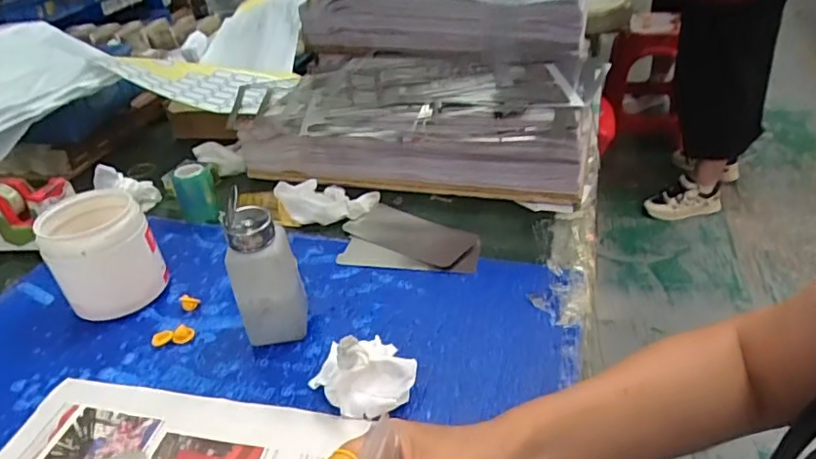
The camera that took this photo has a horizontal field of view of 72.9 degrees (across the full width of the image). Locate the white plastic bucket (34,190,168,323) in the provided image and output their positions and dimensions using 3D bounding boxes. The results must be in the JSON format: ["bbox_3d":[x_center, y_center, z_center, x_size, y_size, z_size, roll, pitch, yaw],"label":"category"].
[{"bbox_3d":[-0.313,0.027,0.572,0.097,0.110,0.086,-28,39,-28],"label":"white plastic bucket"}]

